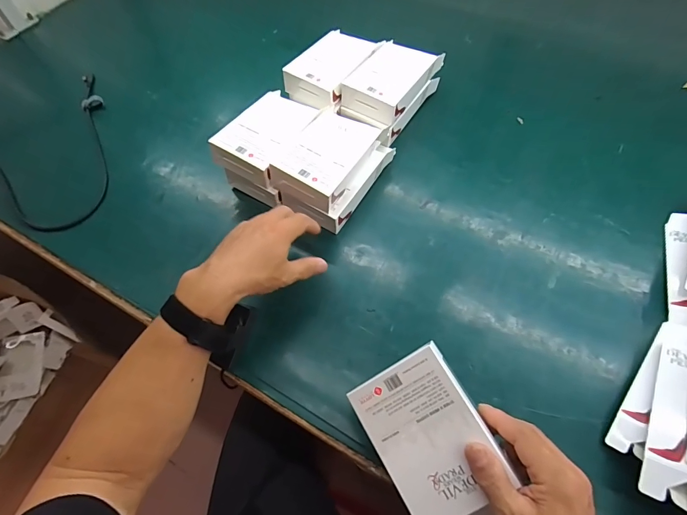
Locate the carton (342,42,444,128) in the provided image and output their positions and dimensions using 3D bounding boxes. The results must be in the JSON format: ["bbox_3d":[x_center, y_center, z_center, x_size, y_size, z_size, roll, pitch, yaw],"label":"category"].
[{"bbox_3d":[0.080,-0.292,0.606,0.100,0.042,0.161,32,67,18],"label":"carton"}]

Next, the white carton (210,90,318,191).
[{"bbox_3d":[-0.108,-0.179,0.539,0.096,0.040,0.149,28,66,17],"label":"white carton"}]

